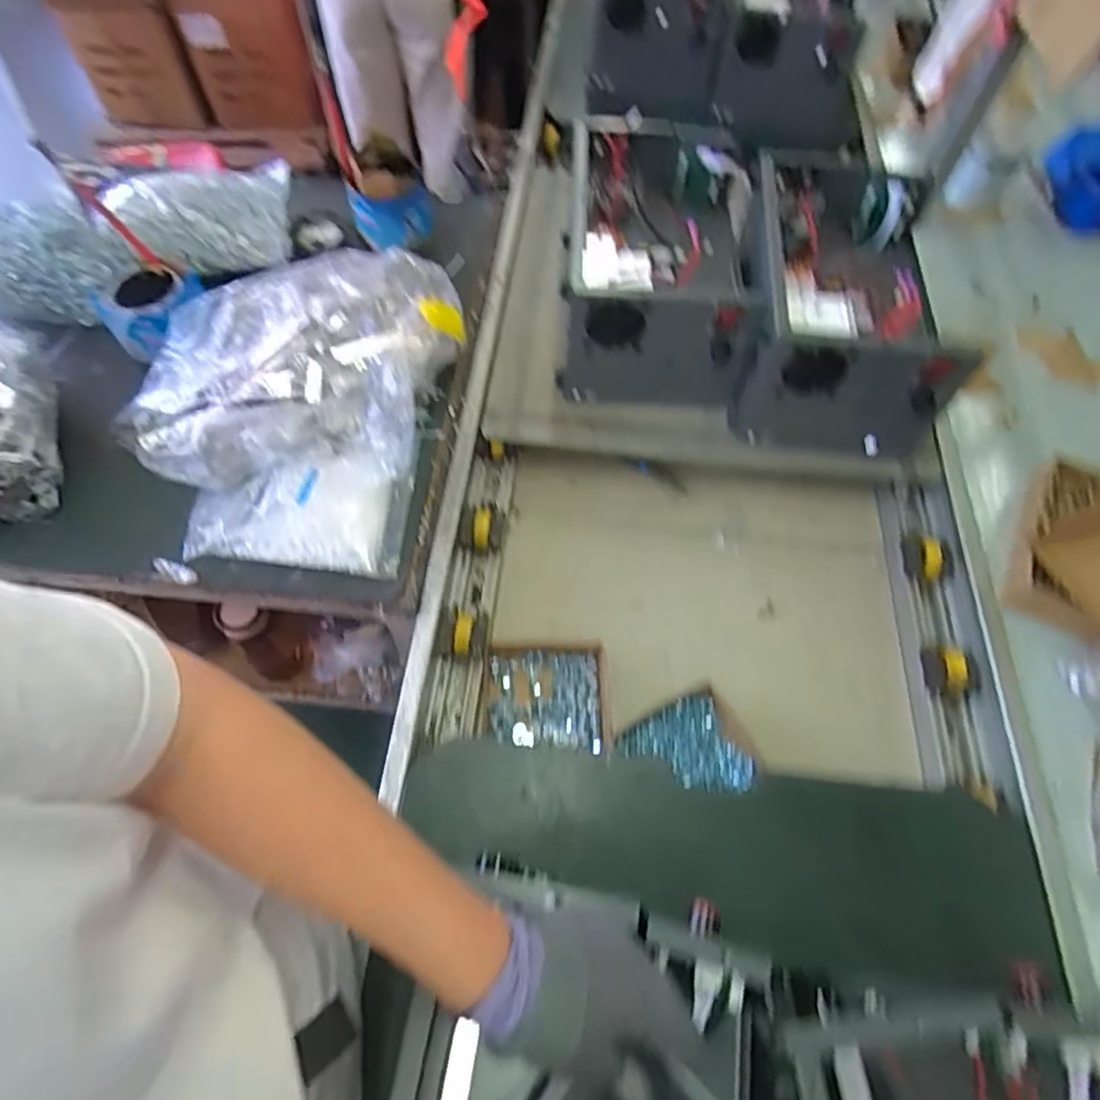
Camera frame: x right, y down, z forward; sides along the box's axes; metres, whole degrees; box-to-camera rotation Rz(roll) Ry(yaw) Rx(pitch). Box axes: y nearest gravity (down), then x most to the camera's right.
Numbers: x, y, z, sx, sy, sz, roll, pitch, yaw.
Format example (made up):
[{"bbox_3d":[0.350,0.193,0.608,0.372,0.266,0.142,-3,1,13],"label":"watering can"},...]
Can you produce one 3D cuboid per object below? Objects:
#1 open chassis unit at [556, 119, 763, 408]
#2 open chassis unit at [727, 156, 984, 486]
[{"bbox_3d":[0.145,-0.393,0.888,0.241,0.169,0.364,3,61,1],"label":"open chassis unit"},{"bbox_3d":[0.382,-0.321,0.859,0.249,0.182,0.369,10,61,4],"label":"open chassis unit"}]

